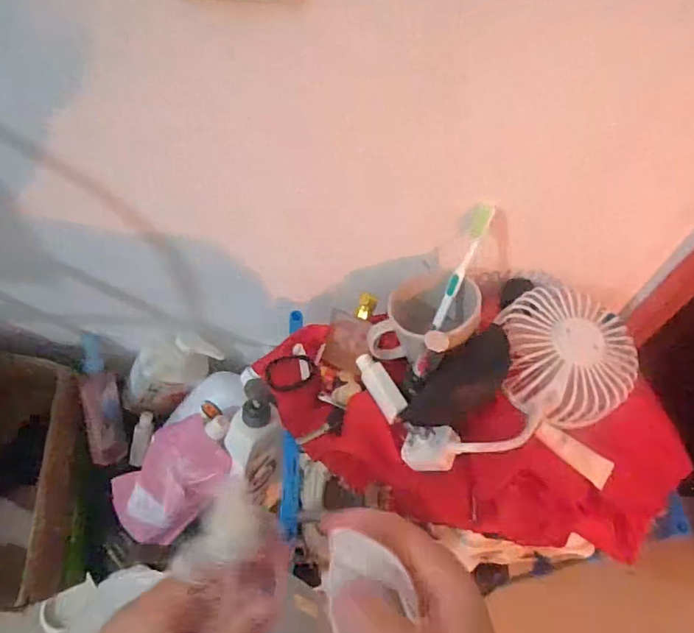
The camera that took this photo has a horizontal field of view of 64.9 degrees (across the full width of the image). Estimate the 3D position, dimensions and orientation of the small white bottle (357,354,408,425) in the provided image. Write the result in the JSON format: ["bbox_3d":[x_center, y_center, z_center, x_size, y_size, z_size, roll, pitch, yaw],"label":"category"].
[{"bbox_3d":[0.034,0.069,0.558,0.022,0.025,0.079,-23,63,-16],"label":"small white bottle"}]

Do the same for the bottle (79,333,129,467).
[{"bbox_3d":[-0.359,0.120,0.795,0.049,0.037,0.191,-8,96,-9],"label":"bottle"}]

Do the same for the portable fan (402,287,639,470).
[{"bbox_3d":[0.178,0.074,0.531,0.146,0.057,0.247,36,63,17],"label":"portable fan"}]

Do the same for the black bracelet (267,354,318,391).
[{"bbox_3d":[-0.060,0.059,0.593,0.053,0.011,0.040,-9,60,-9],"label":"black bracelet"}]

